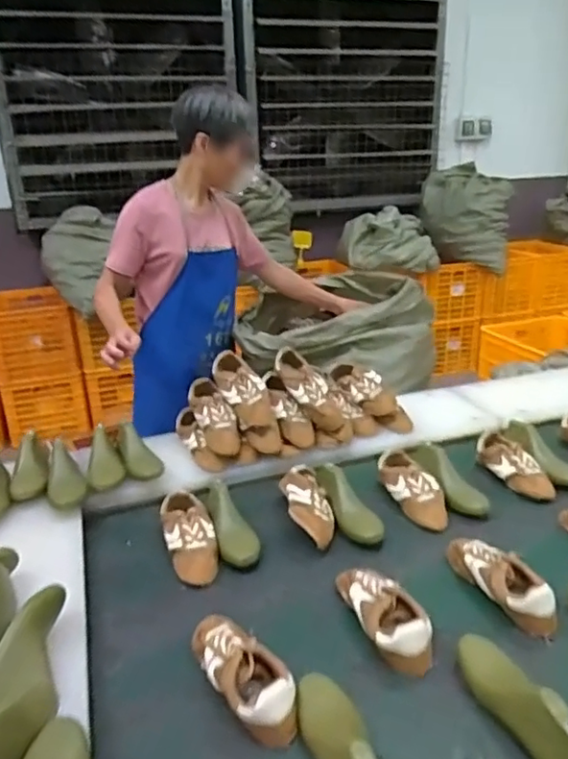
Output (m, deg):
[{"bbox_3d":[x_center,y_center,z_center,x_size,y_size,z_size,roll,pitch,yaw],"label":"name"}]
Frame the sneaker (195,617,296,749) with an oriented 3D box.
[{"bbox_3d":[-0.057,0.392,0.805,0.086,0.068,0.215,-14,24,-26],"label":"sneaker"}]

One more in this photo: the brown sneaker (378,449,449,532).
[{"bbox_3d":[0.264,0.222,1.228,0.097,0.070,0.226,-6,22,-7],"label":"brown sneaker"}]

